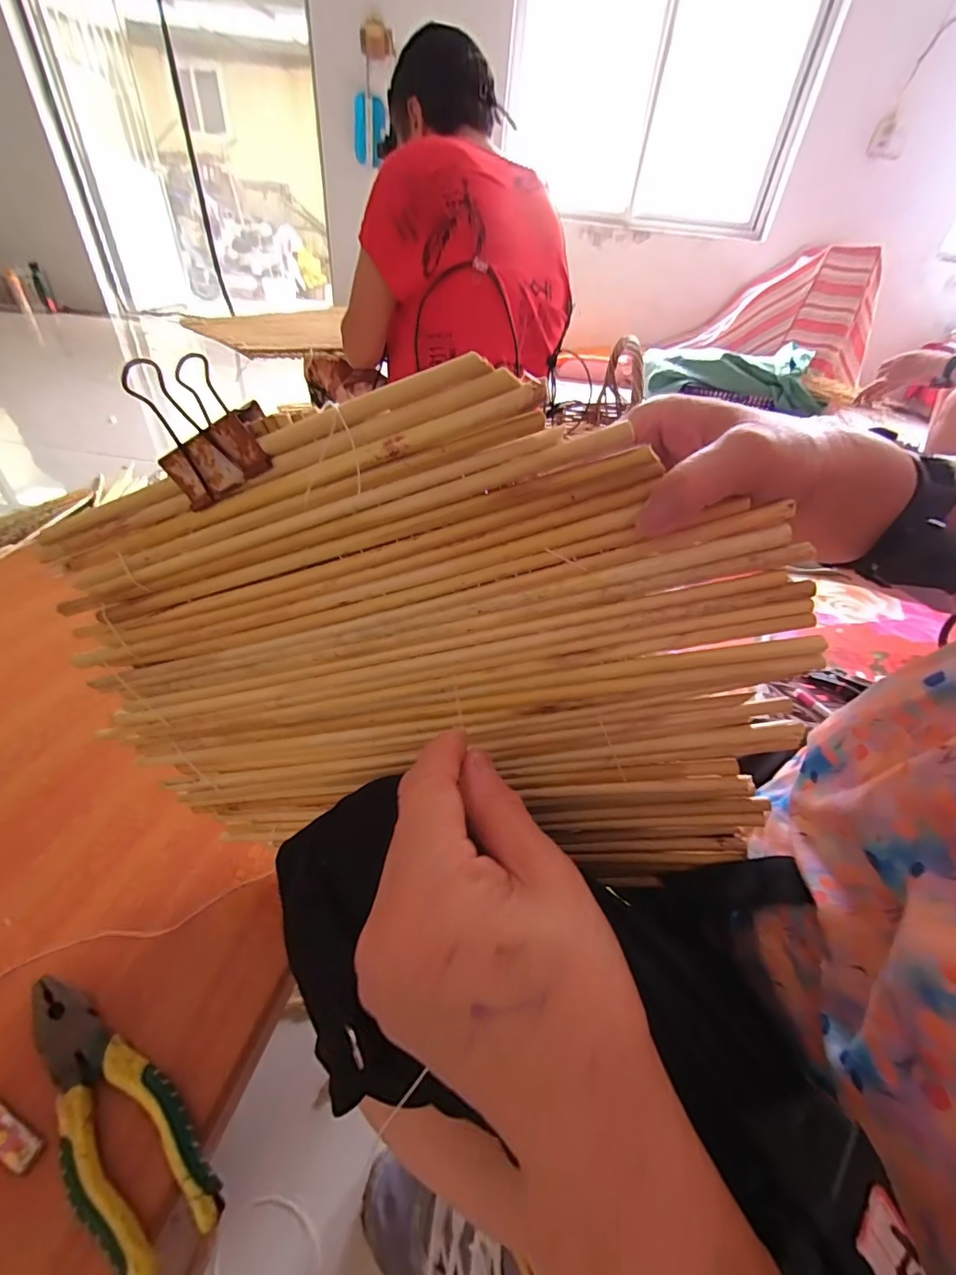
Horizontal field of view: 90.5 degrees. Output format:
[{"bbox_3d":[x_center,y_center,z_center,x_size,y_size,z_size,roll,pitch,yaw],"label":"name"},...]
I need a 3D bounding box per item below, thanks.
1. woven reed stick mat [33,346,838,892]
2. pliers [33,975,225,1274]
[{"bbox_3d":[-0.041,0.024,0.274,0.400,0.298,0.015,-1,31,9],"label":"woven reed stick mat"},{"bbox_3d":[-0.229,0.285,0.290,0.186,0.018,0.053,27,44,23],"label":"pliers"}]

